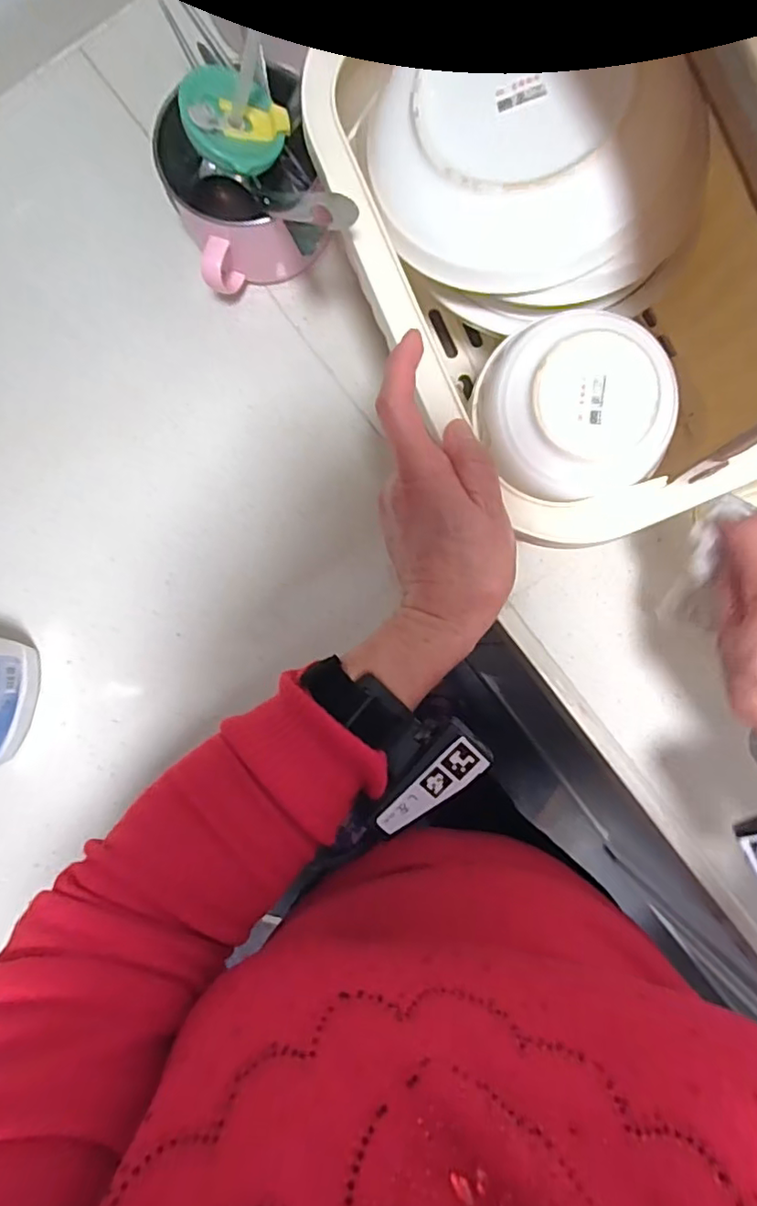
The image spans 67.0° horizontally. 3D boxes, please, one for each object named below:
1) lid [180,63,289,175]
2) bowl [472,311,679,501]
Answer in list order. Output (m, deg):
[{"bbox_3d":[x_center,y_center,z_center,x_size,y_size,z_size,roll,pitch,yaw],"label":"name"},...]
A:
[{"bbox_3d":[-0.098,-0.324,0.381,0.069,0.012,0.068,4,80,-24],"label":"lid"},{"bbox_3d":[0.104,-0.105,0.303,0.091,0.037,0.095,0,86,1],"label":"bowl"}]

